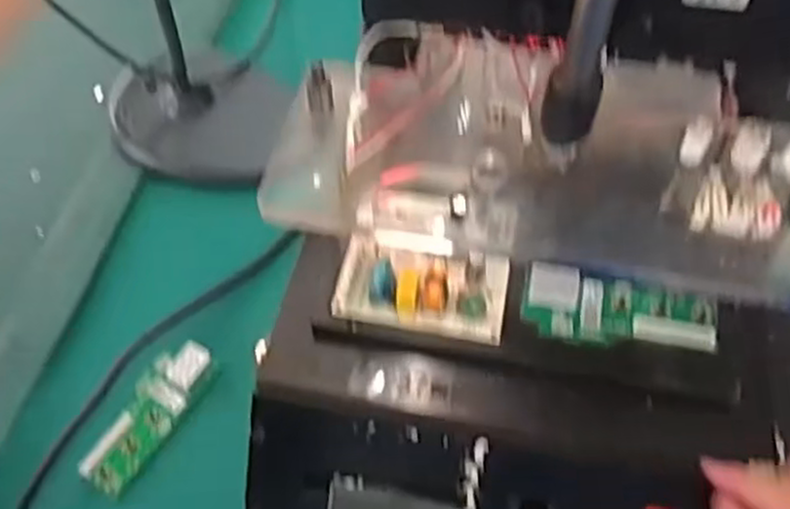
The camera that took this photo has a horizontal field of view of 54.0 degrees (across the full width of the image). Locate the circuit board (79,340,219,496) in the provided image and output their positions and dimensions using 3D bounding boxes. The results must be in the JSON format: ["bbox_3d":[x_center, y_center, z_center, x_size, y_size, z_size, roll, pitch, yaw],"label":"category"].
[{"bbox_3d":[-0.151,0.096,0.474,0.034,0.011,0.098,27,60,17],"label":"circuit board"}]

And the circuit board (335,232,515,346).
[{"bbox_3d":[0.015,0.015,0.411,0.088,0.019,0.047,11,56,7],"label":"circuit board"}]

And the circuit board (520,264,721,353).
[{"bbox_3d":[0.118,0.029,0.406,0.098,0.008,0.038,8,56,5],"label":"circuit board"}]

